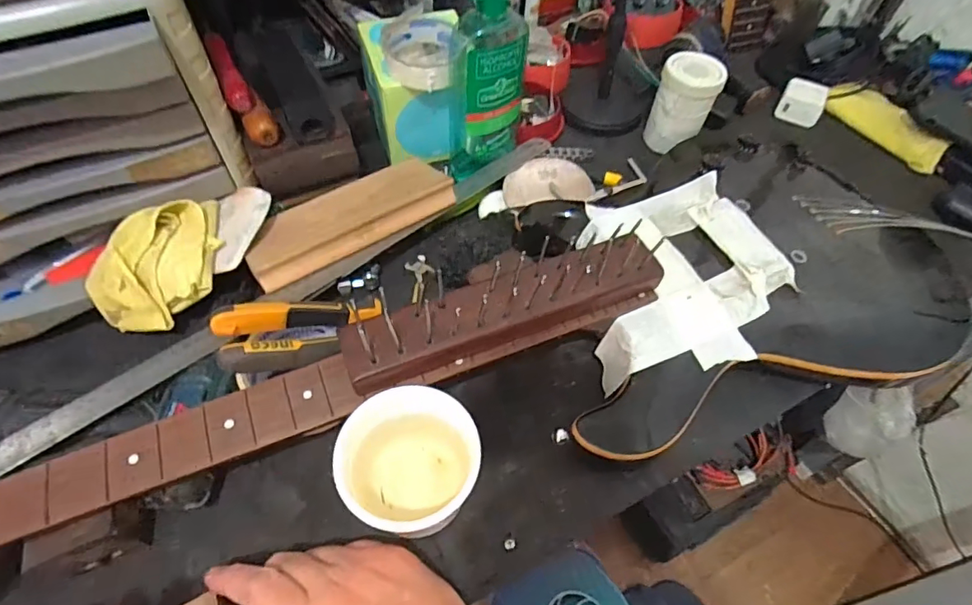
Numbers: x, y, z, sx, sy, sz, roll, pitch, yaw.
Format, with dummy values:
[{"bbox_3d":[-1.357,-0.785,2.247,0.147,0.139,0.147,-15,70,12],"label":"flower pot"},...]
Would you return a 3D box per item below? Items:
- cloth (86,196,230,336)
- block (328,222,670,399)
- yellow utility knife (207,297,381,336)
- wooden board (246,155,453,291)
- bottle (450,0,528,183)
[{"bbox_3d":[-0.295,-0.038,0.457,0.109,0.050,0.118,-13,56,-11],"label":"cloth"},{"bbox_3d":[0.017,0.004,0.392,0.253,0.042,0.053,-19,57,-15],"label":"block"},{"bbox_3d":[-0.144,0.010,0.402,0.128,0.024,0.014,-3,50,-37],"label":"yellow utility knife"},{"bbox_3d":[-0.131,-0.085,0.491,0.201,0.019,0.069,-30,61,-21],"label":"wooden board"},{"bbox_3d":[0.004,-0.227,0.526,0.071,0.195,0.073,6,55,2],"label":"bottle"}]

